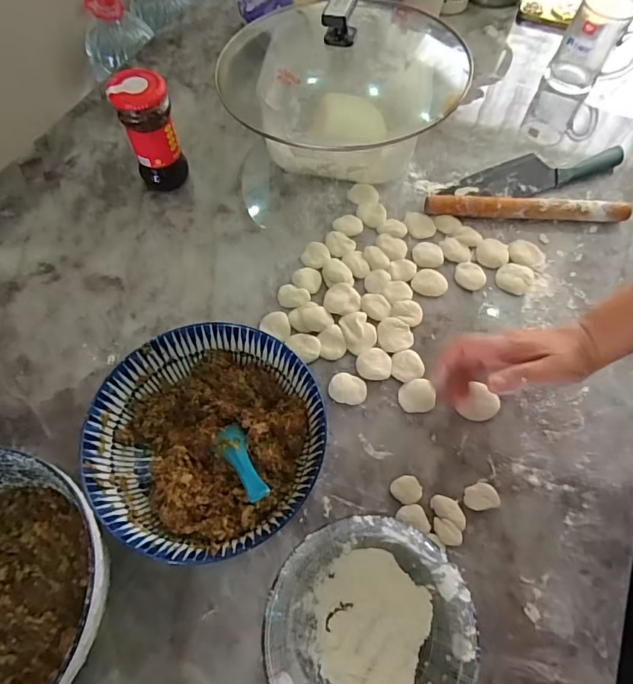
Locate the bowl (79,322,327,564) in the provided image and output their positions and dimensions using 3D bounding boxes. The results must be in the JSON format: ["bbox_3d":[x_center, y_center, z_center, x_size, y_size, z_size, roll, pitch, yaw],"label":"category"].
[{"bbox_3d":[-0.098,0.094,0.421,0.196,0.089,0.199,1,63,-2],"label":"bowl"}]

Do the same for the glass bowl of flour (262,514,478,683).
[{"bbox_3d":[0.039,0.231,0.363,0.152,0.077,0.150,1,63,-2],"label":"glass bowl of flour"}]

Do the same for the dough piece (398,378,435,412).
[{"bbox_3d":[0.111,0.059,0.491,0.038,0.009,0.036,0,63,-2],"label":"dough piece"}]

